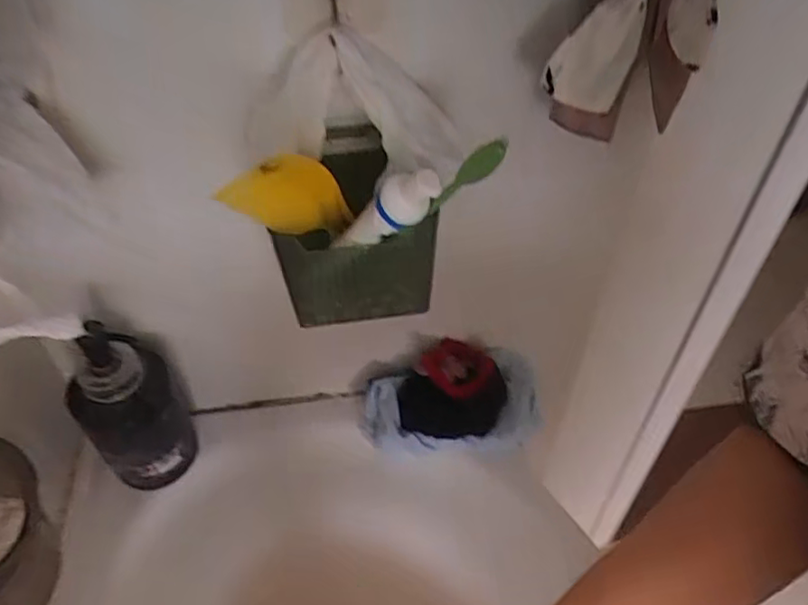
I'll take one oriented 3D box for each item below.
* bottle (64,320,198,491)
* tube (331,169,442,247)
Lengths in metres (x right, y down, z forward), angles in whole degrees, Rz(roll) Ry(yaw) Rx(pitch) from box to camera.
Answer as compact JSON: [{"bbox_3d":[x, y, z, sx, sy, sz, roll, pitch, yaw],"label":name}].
[{"bbox_3d":[-0.231,0.083,0.537,0.074,0.186,0.082,-23,53,-19],"label":"bottle"},{"bbox_3d":[-0.010,-0.058,0.393,0.026,0.083,0.022,39,44,-26],"label":"tube"}]

